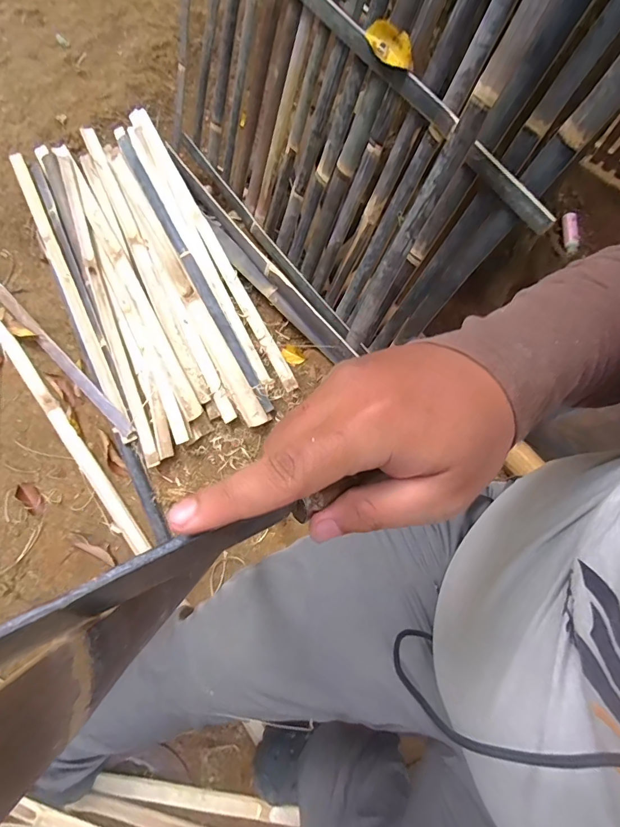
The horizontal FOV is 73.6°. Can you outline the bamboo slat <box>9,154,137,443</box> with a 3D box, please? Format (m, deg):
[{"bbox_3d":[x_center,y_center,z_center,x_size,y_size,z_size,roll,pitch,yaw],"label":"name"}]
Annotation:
[{"bbox_3d":[-0.582,-0.316,0.999,0.040,0.017,0.864,-26,75,-8],"label":"bamboo slat"}]

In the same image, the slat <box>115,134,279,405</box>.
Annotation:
[{"bbox_3d":[-0.301,-0.388,1.011,0.037,0.021,0.895,-28,75,-9],"label":"slat"}]

